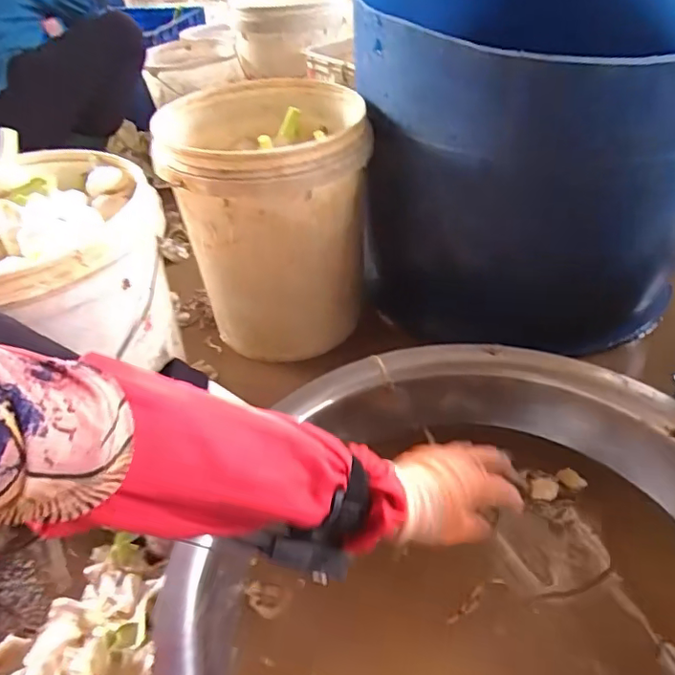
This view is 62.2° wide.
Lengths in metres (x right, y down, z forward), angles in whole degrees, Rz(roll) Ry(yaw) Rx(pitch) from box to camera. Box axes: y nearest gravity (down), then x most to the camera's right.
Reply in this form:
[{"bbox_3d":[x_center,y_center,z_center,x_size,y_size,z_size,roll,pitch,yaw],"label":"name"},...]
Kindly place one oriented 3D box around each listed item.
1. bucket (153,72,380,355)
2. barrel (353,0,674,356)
[{"bbox_3d":[-0.102,-0.191,0.922,0.304,0.343,0.318,-6,41,-1],"label":"bucket"},{"bbox_3d":[0.365,-0.346,0.971,0.544,0.456,0.618,17,45,23],"label":"barrel"}]

